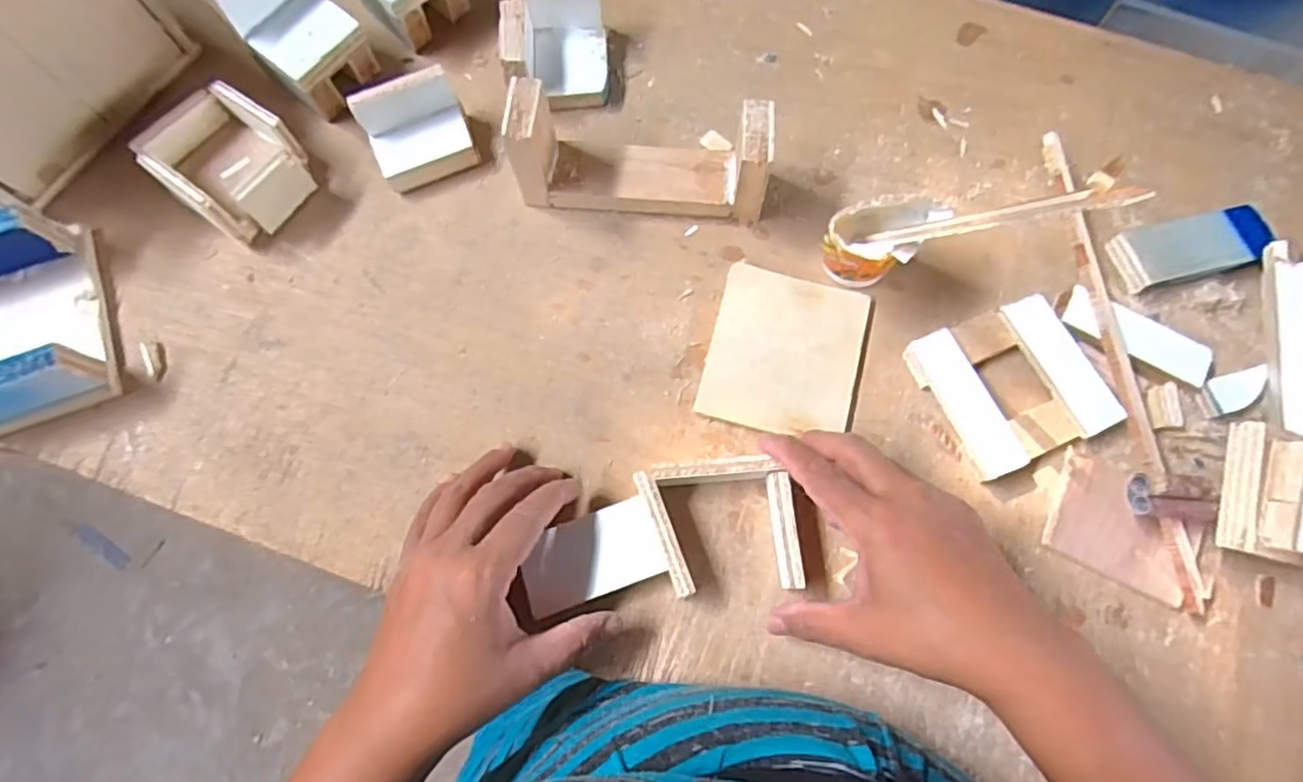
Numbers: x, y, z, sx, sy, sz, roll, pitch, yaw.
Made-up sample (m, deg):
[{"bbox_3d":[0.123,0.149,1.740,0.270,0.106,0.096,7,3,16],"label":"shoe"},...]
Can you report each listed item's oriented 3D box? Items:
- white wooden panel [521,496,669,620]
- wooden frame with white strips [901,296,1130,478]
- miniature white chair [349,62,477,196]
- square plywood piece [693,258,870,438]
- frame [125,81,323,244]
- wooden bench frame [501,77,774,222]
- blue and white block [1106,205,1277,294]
[{"bbox_3d":[-0.033,0.092,0.370,0.075,0.007,0.043,-19,76,-5],"label":"white wooden panel"},{"bbox_3d":[0.216,-0.004,0.401,0.091,0.017,0.089,-24,77,-6],"label":"wooden frame with white strips"},{"bbox_3d":[-0.150,-0.165,0.427,0.063,0.046,0.049,-23,77,-6],"label":"miniature white chair"},{"bbox_3d":[0.083,-0.023,0.415,0.092,0.007,0.099,15,76,4],"label":"square plywood piece"},{"bbox_3d":[-0.266,-0.143,0.423,0.080,0.047,0.076,33,78,8],"label":"frame"},{"bbox_3d":[-0.007,-0.147,0.413,0.156,0.074,0.051,4,75,1],"label":"wooden bench frame"},{"bbox_3d":[0.343,-0.090,0.423,0.095,0.016,0.038,-13,76,-3],"label":"blue and white block"}]

